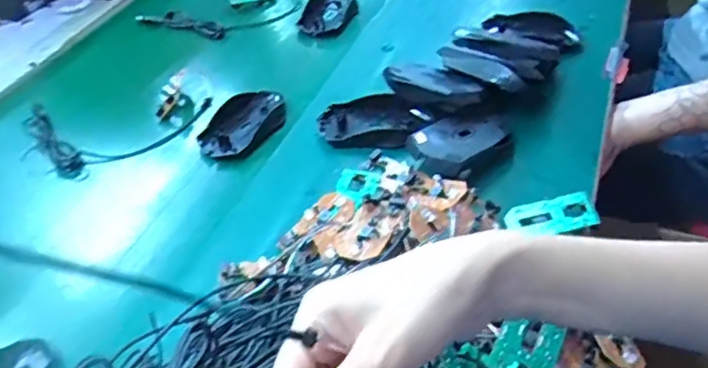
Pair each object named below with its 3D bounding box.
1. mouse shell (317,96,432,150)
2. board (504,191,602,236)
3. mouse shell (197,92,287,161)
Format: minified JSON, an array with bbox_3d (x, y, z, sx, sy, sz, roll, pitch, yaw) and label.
[{"bbox_3d":[0.019,-0.063,0.612,0.110,0.026,0.055,3,43,10],"label":"mouse shell"},{"bbox_3d":[0.162,0.026,0.500,0.071,0.007,0.035,-13,47,9],"label":"board"},{"bbox_3d":[-0.118,-0.066,0.651,0.057,0.027,0.105,26,52,31],"label":"mouse shell"}]

